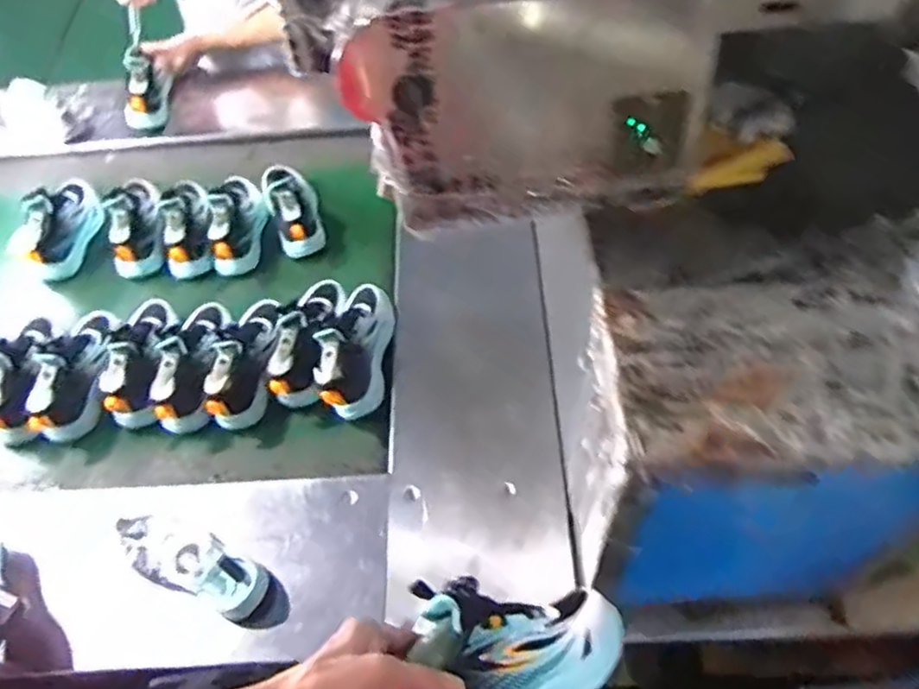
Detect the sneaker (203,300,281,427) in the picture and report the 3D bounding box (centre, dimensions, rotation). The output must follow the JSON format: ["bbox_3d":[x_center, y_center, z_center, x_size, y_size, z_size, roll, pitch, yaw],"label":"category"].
[{"bbox_3d":[-0.323,0.012,1.064,0.085,0.095,0.221,2,55,6],"label":"sneaker"}]

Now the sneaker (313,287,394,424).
[{"bbox_3d":[-0.156,-0.003,1.051,0.084,0.086,0.221,1,55,6],"label":"sneaker"}]

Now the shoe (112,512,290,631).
[{"bbox_3d":[-0.336,0.281,0.880,0.248,0.074,0.074,19,59,17],"label":"shoe"}]

